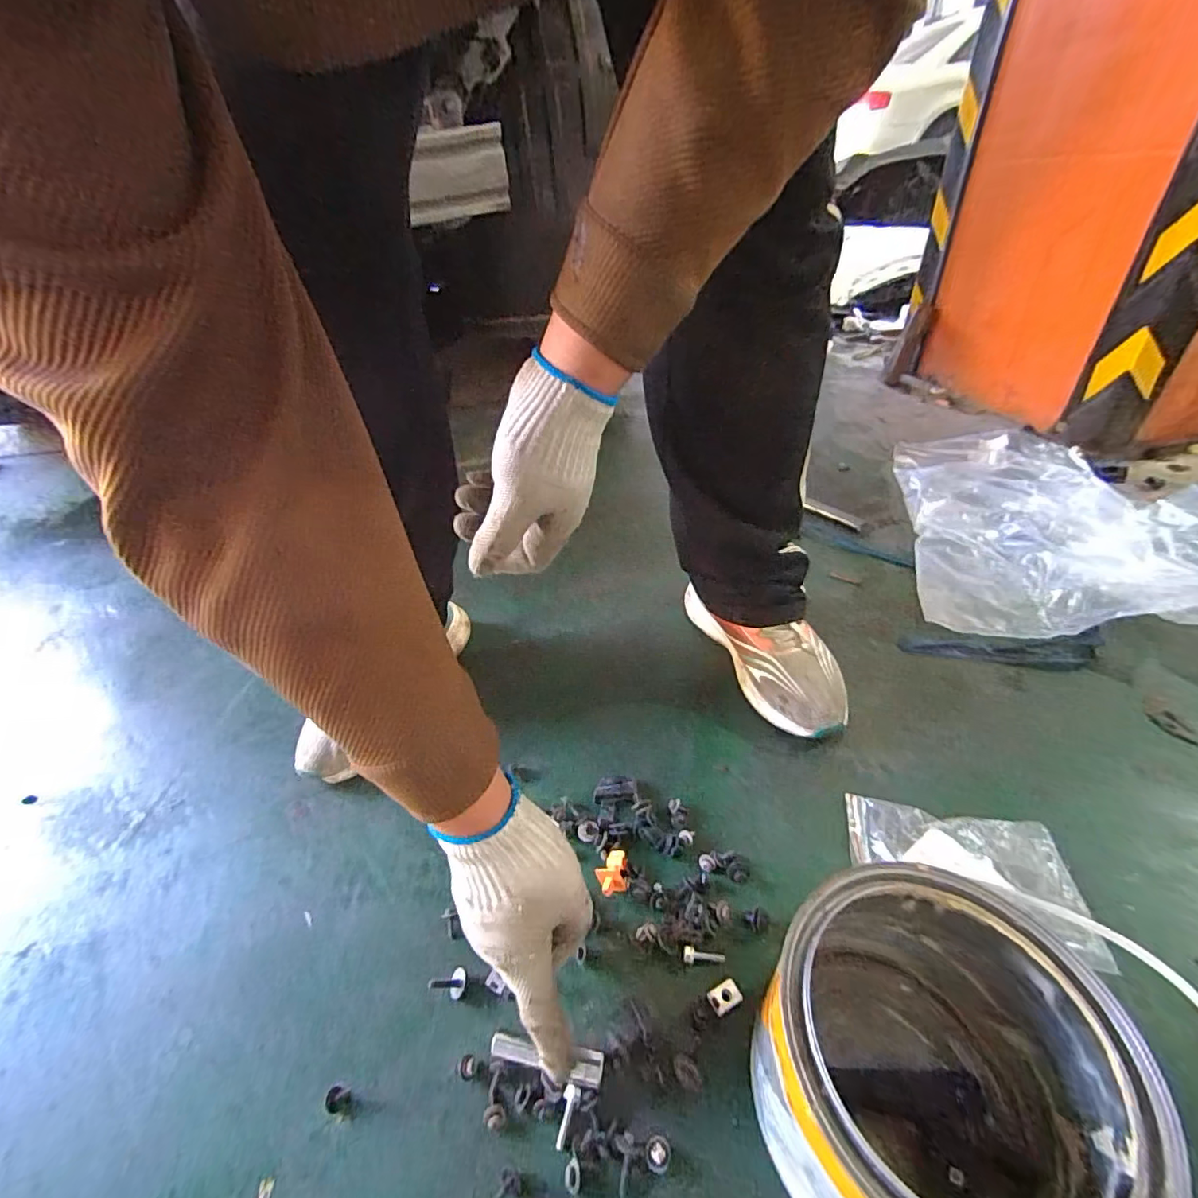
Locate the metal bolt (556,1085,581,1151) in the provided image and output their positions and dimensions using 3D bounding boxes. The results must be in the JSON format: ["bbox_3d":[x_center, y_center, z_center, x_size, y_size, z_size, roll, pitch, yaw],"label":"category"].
[{"bbox_3d":[-0.021,0.342,0.349,0.011,0.011,0.032,7,54,17],"label":"metal bolt"}]

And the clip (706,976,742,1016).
[{"bbox_3d":[0.093,0.294,0.392,0.023,0.004,0.017,-22,41,-19],"label":"clip"}]

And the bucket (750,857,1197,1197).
[{"bbox_3d":[0.189,0.263,0.293,0.171,0.157,0.163,-4,39,3],"label":"bucket"}]

